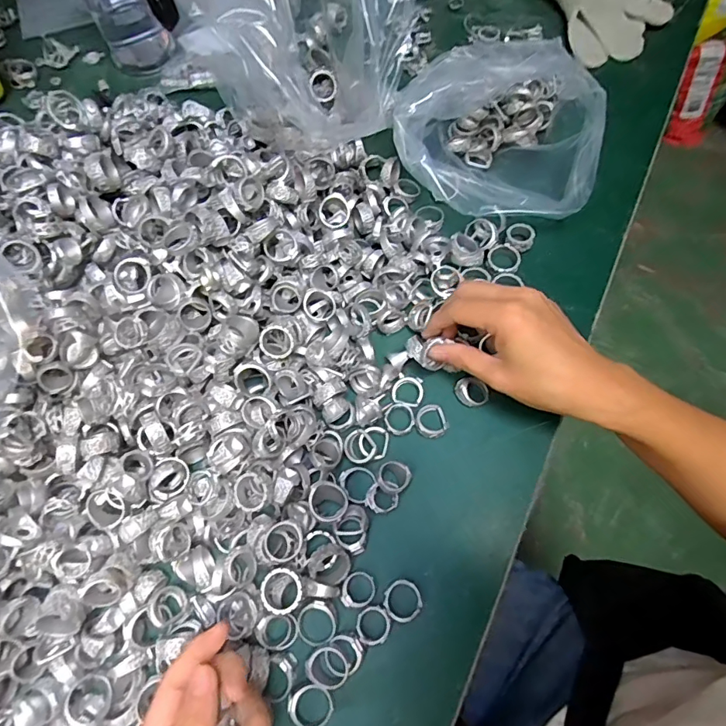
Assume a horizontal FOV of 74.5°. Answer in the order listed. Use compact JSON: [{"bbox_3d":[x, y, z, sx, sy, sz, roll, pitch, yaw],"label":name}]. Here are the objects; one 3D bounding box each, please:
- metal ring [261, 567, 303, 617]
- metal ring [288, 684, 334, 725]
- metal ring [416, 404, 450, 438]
[{"bbox_3d":[-0.051,0.143,0.300,0.026,0.009,0.026,-1,66,3],"label":"metal ring"},{"bbox_3d":[-0.031,0.210,0.290,0.025,0.006,0.025,7,67,-18],"label":"metal ring"},{"bbox_3d":[0.051,0.043,0.352,0.023,0.009,0.024,-1,69,1],"label":"metal ring"}]

